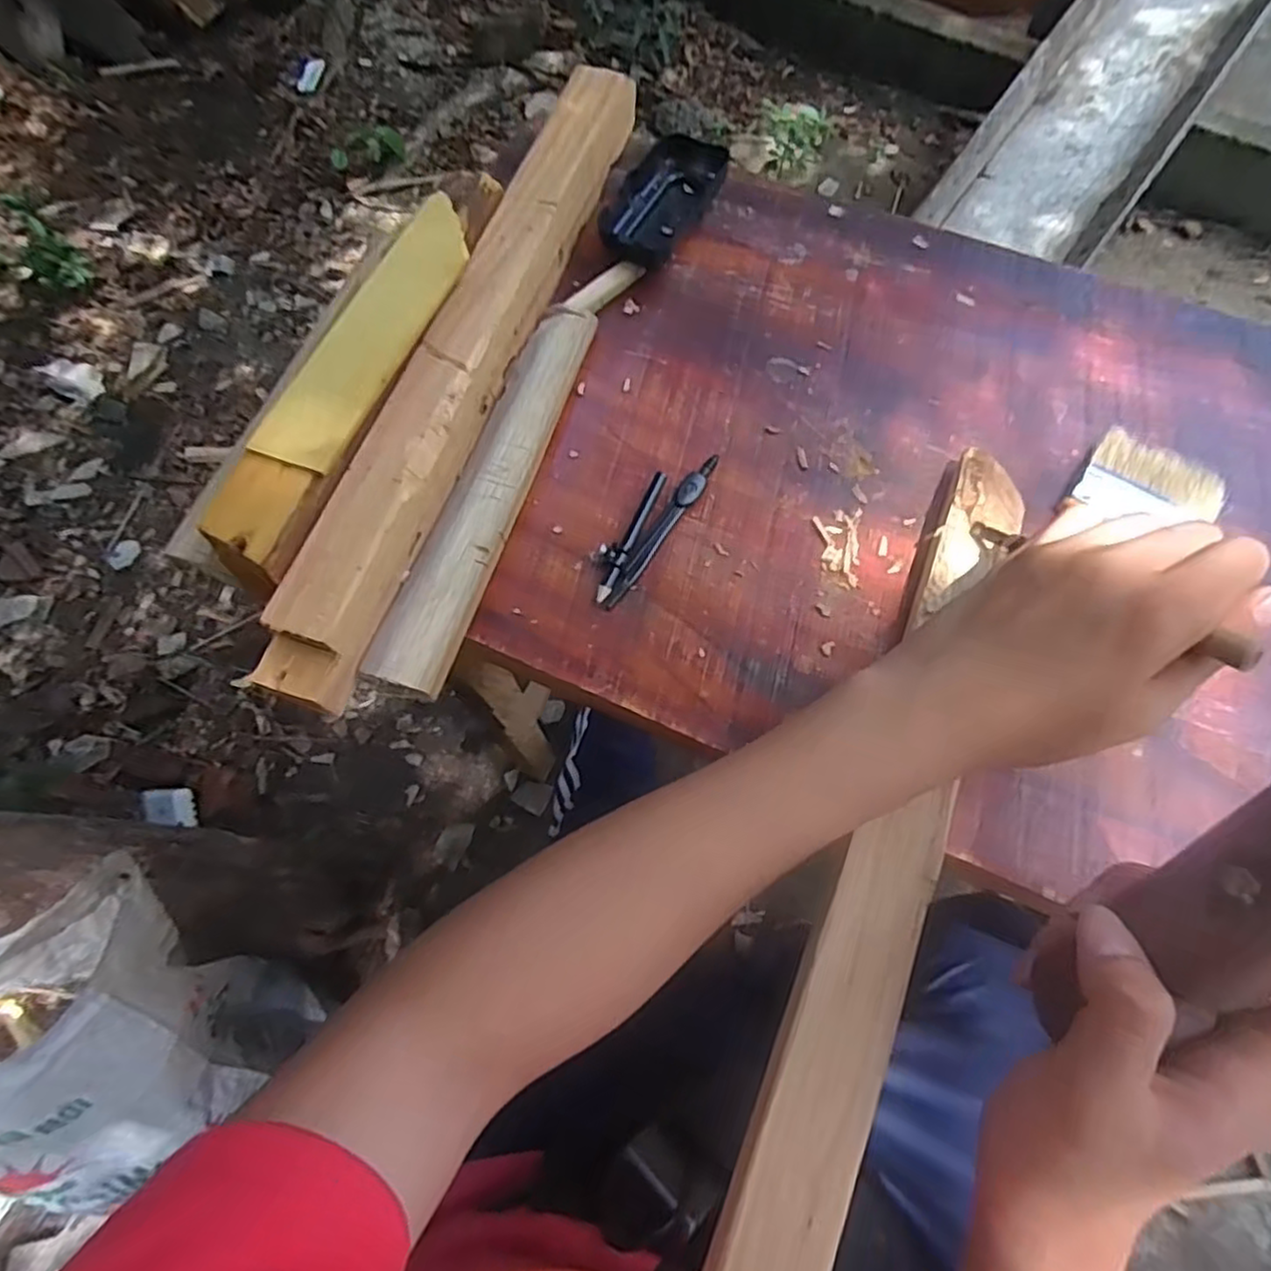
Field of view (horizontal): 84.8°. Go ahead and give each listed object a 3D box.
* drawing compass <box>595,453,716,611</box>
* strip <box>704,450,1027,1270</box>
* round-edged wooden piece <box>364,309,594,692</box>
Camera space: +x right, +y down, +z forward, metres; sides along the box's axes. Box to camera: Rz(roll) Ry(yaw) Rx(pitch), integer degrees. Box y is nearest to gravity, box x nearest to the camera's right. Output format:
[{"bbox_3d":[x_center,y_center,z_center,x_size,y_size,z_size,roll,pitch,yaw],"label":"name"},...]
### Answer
[{"bbox_3d":[0.009,-0.062,0.379,0.023,0.013,0.106,32,70,14],"label":"drawing compass"},{"bbox_3d":[0.093,0.123,0.284,0.040,0.012,0.493,21,70,11],"label":"strip"},{"bbox_3d":[-0.077,-0.086,0.377,0.038,0.022,0.247,16,67,8],"label":"round-edged wooden piece"}]

